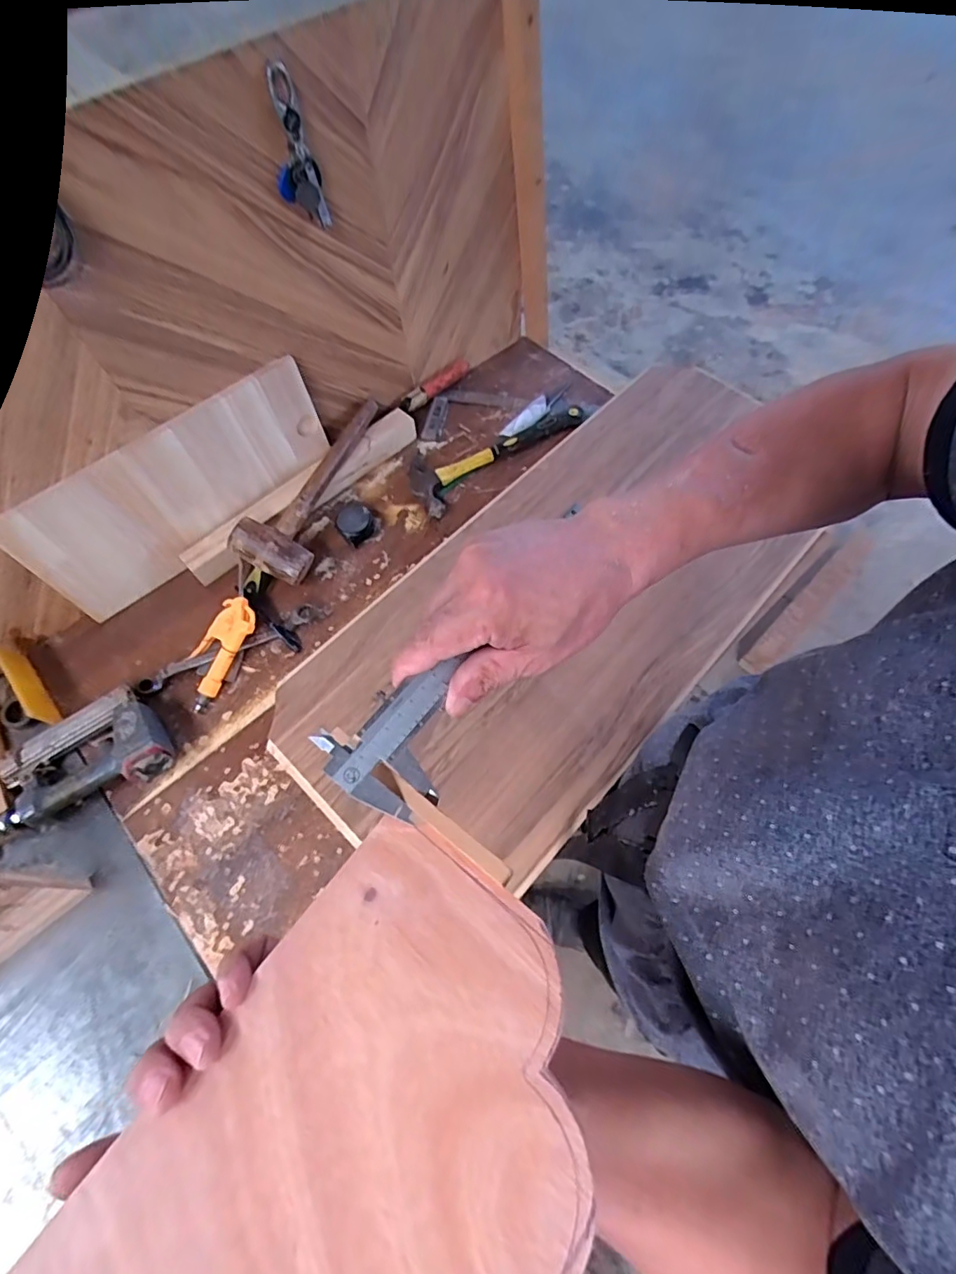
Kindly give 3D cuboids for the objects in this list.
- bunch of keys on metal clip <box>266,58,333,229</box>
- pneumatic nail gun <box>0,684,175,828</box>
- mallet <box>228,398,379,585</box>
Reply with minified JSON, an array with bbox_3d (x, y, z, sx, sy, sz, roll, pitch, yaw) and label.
[{"bbox_3d":[-0.193,-0.505,0.567,0.045,0.134,0.013,-23,65,-10],"label":"bunch of keys on metal clip"},{"bbox_3d":[-0.488,0.147,0.671,0.190,0.053,0.134,-29,67,-13],"label":"pneumatic nail gun"},{"bbox_3d":[-0.229,-0.234,0.816,0.098,0.056,0.333,23,66,12],"label":"mallet"}]

